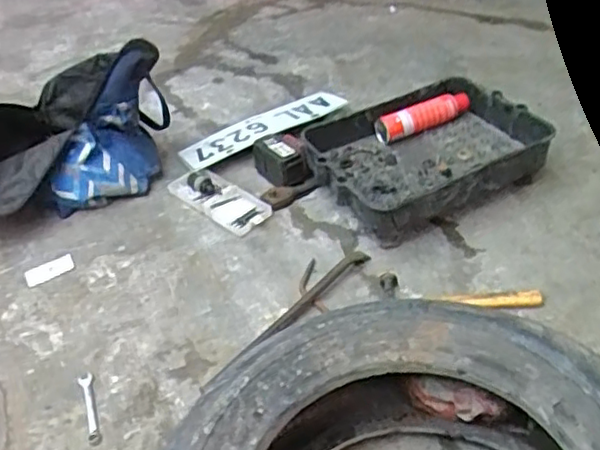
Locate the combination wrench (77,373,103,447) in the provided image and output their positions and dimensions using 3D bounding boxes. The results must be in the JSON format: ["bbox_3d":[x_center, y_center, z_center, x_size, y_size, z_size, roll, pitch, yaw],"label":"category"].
[{"bbox_3d":[-0.298,0.260,0.905,0.020,0.009,0.124,-17,38,-14],"label":"combination wrench"}]

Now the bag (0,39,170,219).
[{"bbox_3d":[-0.509,-0.166,1.238,0.512,0.265,0.223,-24,38,-19],"label":"bag"}]

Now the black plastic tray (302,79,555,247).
[{"bbox_3d":[0.232,-0.124,1.202,0.408,0.108,0.309,-19,39,-16],"label":"black plastic tray"}]

